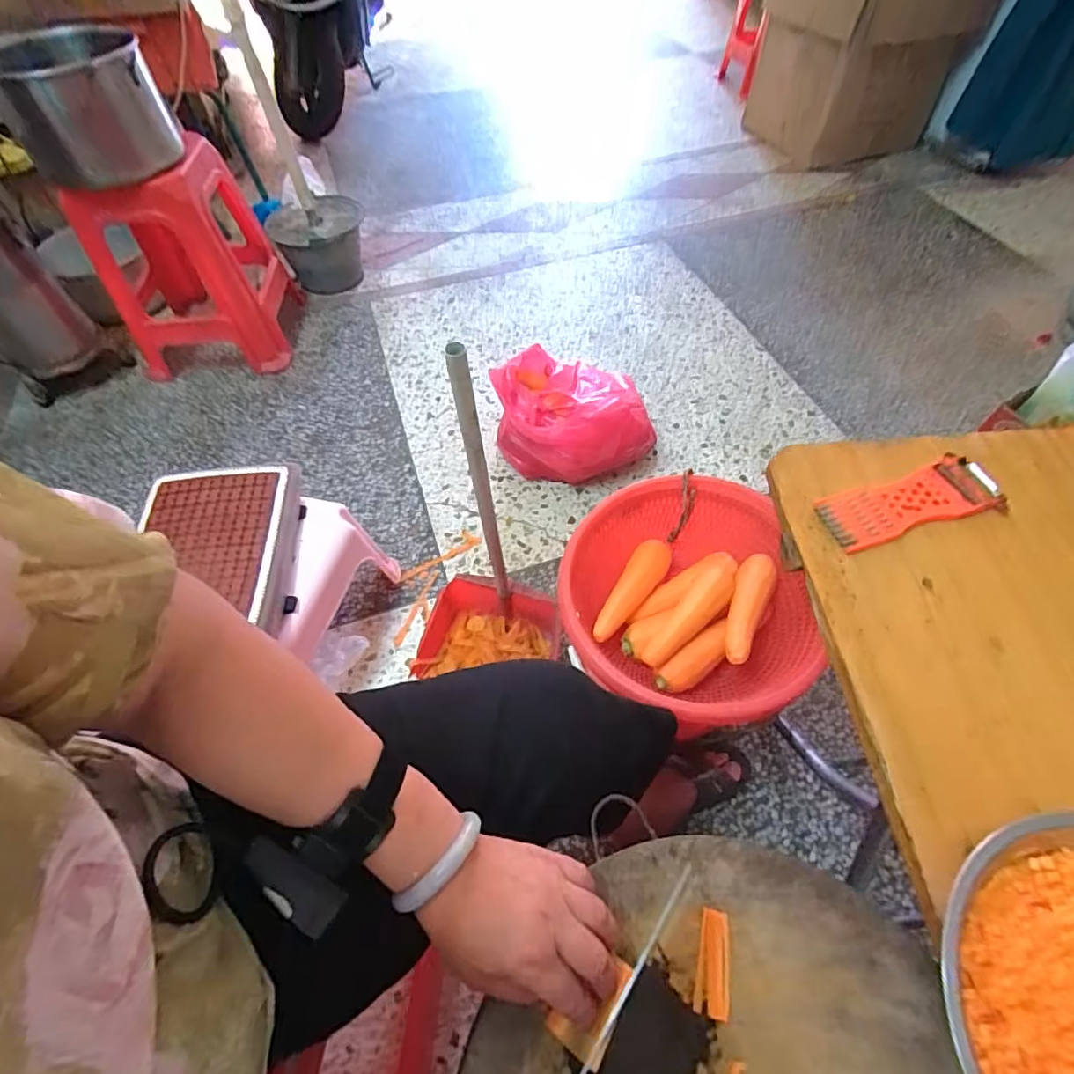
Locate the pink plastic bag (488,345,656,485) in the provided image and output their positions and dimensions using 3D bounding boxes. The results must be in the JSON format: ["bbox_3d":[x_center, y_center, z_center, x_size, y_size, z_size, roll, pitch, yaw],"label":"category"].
[{"bbox_3d":[0.081,-0.282,1.259,0.357,0.221,0.288,11,57,10],"label":"pink plastic bag"}]

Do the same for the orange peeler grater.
[{"bbox_3d":[0.351,-0.034,0.504,0.170,0.013,0.057,-16,57,-8],"label":"orange peeler grater"}]

